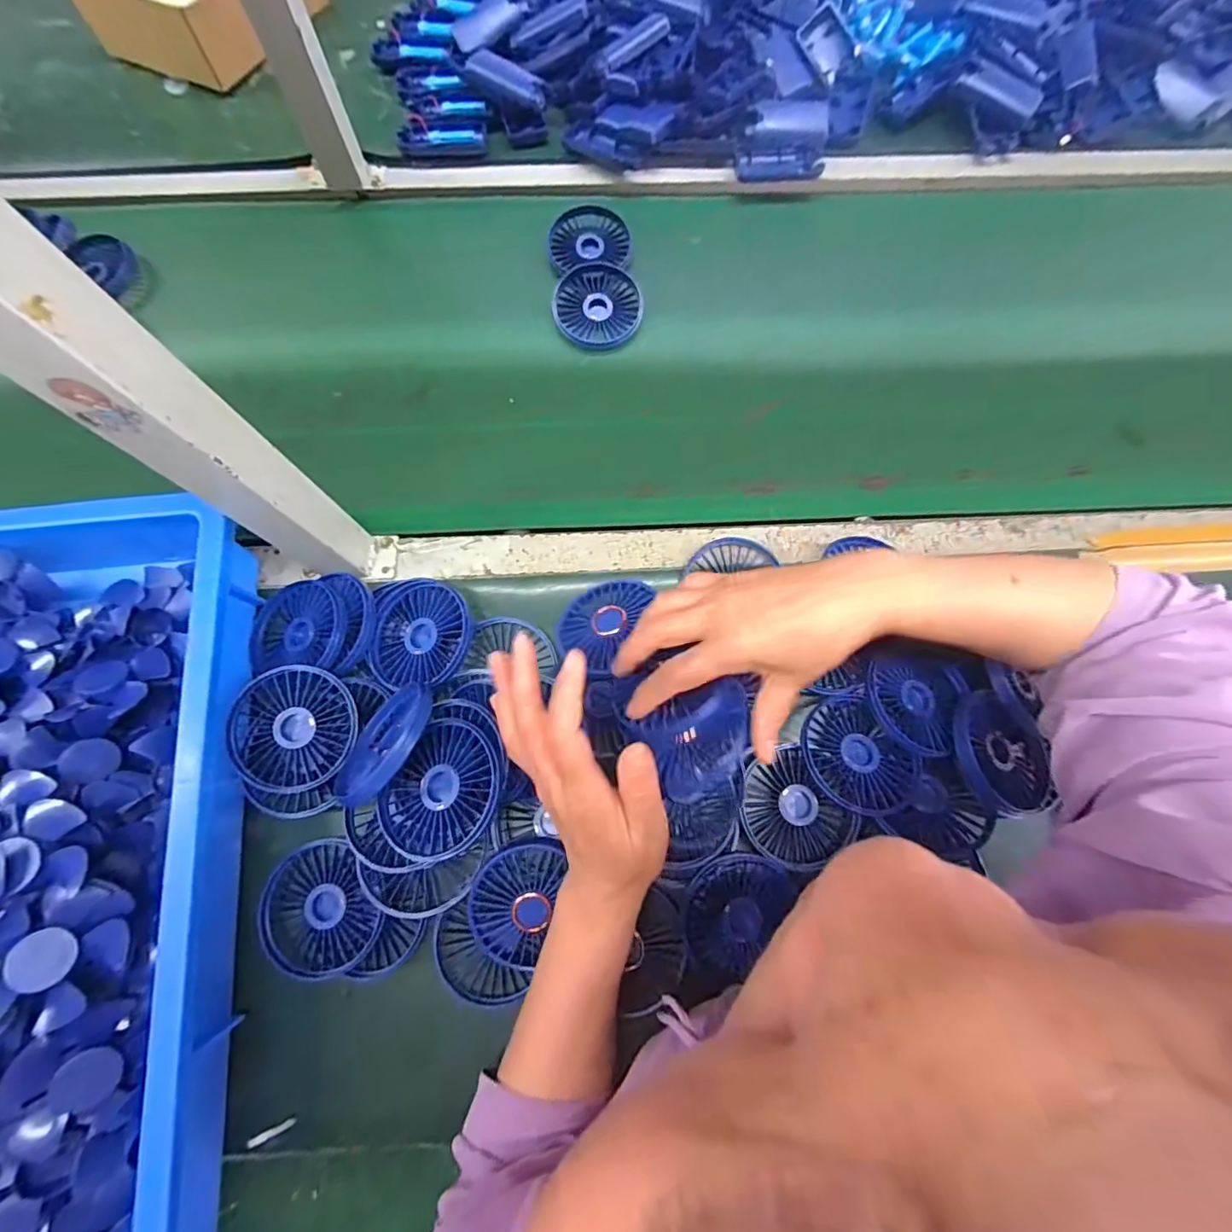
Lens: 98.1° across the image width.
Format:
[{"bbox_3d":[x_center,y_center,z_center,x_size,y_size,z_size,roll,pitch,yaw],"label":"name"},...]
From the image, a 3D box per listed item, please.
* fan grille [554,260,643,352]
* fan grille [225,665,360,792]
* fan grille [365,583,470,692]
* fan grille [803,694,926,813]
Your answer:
[{"bbox_3d":[-0.017,-0.315,0.543,0.087,0.016,0.095,7,73,2],"label":"fan grille"},{"bbox_3d":[-0.239,0.084,0.401,0.086,0.026,0.086,-7,73,-2],"label":"fan grille"},{"bbox_3d":[-0.153,0.015,0.422,0.084,0.017,0.082,-3,77,13],"label":"fan grille"},{"bbox_3d":[0.185,0.109,0.411,0.075,0.025,0.089,-33,76,-10],"label":"fan grille"}]

